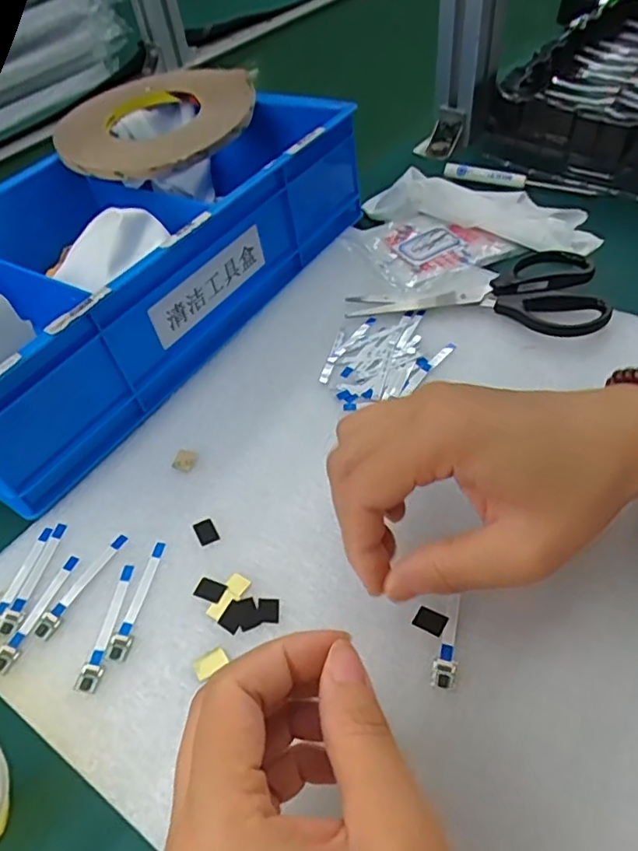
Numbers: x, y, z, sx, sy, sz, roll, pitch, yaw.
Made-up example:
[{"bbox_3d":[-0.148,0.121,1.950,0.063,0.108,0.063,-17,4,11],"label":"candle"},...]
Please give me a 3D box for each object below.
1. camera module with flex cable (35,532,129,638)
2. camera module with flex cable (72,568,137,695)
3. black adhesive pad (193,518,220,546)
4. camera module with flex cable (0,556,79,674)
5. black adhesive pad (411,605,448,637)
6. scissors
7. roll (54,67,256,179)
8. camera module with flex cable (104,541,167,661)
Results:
[{"bbox_3d":[-0.118,0.078,0.291,0.009,0.004,0.059,23,57,21],"label":"camera module with flex cable"},{"bbox_3d":[-0.099,0.094,0.276,0.011,0.004,0.060,6,52,10],"label":"camera module with flex cable"},{"bbox_3d":[-0.059,0.055,0.304,0.010,0.004,0.015,-26,54,-15],"label":"black adhesive pad"},{"bbox_3d":[-0.136,0.090,0.283,0.010,0.004,0.059,18,55,18],"label":"camera module with flex cable"},{"bbox_3d":[0.050,0.088,0.264,0.014,0.004,0.009,19,56,19],"label":"black adhesive pad"},{"bbox_3d":[0.105,-0.094,0.398,0.159,0.014,0.076,7,53,11],"label":"scissors"},{"bbox_3d":[-0.126,-0.247,0.463,0.149,0.015,0.160,-3,51,3],"label":"roll"},{"bbox_3d":[-0.087,0.083,0.284,0.009,0.004,0.060,6,52,10],"label":"camera module with flex cable"}]

